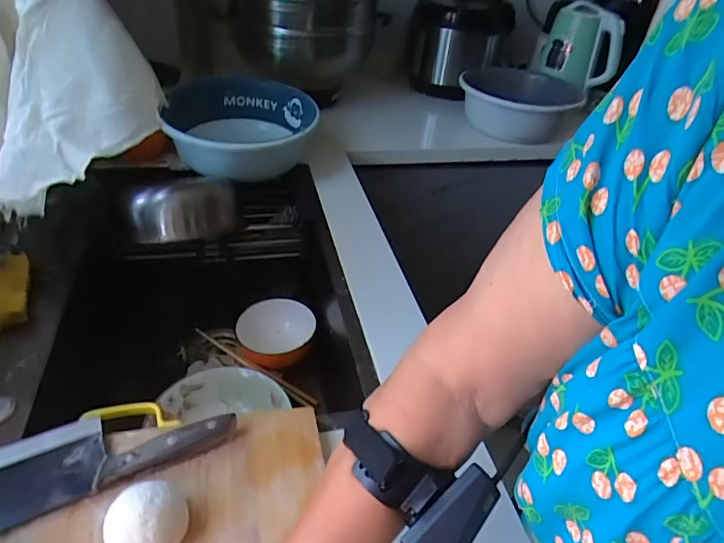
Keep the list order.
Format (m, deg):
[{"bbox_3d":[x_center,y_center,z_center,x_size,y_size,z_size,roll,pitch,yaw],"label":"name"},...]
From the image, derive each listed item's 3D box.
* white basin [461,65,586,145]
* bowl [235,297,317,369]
[{"bbox_3d":[0.410,-0.443,1.281,0.293,0.109,0.317,18,37,14],"label":"white basin"},{"bbox_3d":[-0.144,0.121,0.854,0.123,0.082,0.134,4,38,-3],"label":"bowl"}]

